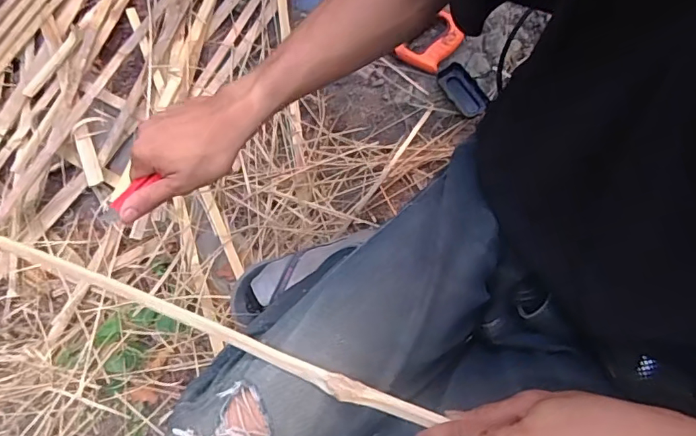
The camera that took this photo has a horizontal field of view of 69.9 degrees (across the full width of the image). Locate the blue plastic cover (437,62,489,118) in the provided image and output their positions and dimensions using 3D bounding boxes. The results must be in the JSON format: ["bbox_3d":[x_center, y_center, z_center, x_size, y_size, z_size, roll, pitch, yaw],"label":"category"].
[{"bbox_3d":[0.203,-0.226,0.881,0.051,0.011,0.107,-33,76,-2],"label":"blue plastic cover"}]

